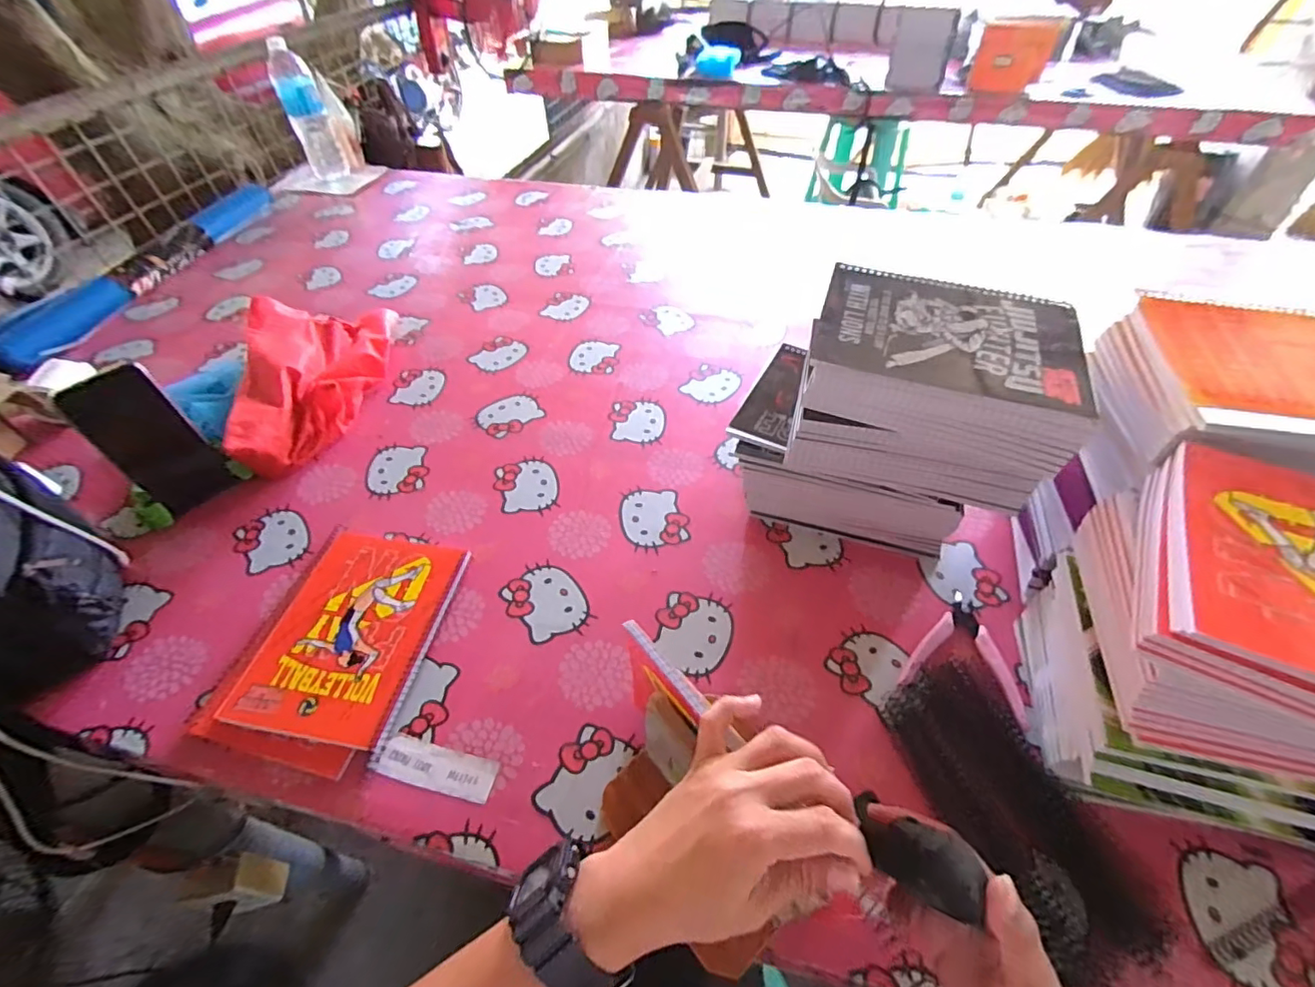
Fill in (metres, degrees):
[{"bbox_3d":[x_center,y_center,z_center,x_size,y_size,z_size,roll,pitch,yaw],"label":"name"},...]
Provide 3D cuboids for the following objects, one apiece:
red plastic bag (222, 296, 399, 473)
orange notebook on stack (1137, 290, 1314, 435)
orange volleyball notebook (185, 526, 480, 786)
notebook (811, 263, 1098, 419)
[{"bbox_3d":[-0.450,-0.170,0.745,0.183,0.071,0.332,-18,53,-14],"label":"red plastic bag"},{"bbox_3d":[0.475,-0.095,0.404,0.194,0.010,0.155,9,50,9],"label":"orange notebook on stack"},{"bbox_3d":[-0.293,0.134,0.519,0.166,0.015,0.217,7,51,7],"label":"orange volleyball notebook"},{"bbox_3d":[0.236,-0.133,0.445,0.200,0.012,0.140,16,51,15],"label":"notebook"}]

